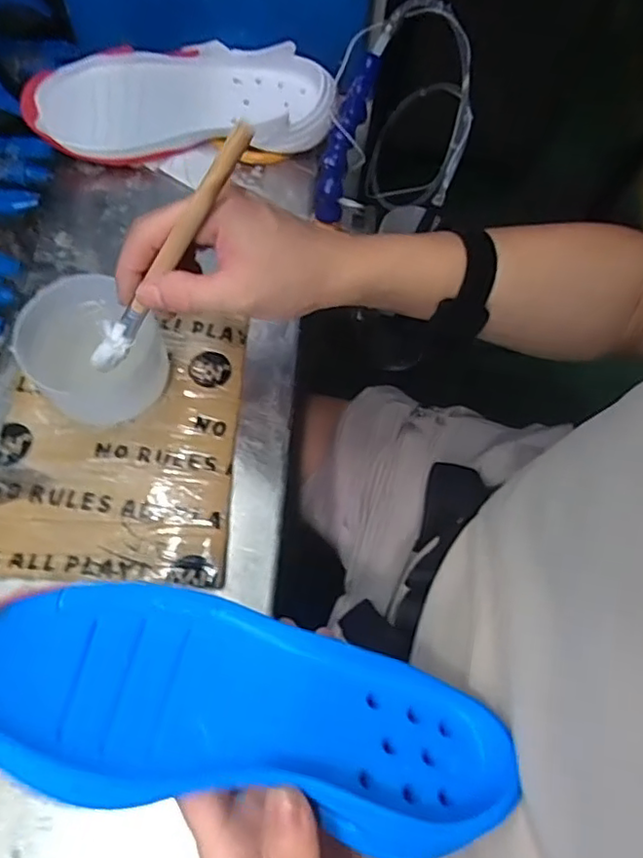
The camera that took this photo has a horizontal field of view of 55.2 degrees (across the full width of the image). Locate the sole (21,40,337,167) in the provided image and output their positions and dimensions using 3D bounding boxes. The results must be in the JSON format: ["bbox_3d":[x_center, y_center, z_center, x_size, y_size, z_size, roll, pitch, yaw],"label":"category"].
[{"bbox_3d":[-0.126,-0.301,0.565,0.274,0.043,0.102,1,69,-5],"label":"sole"}]

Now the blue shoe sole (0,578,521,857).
[{"bbox_3d":[-0.035,0.134,0.285,0.256,0.038,0.094,18,40,-10],"label":"blue shoe sole"}]

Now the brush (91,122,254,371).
[{"bbox_3d":[-0.089,-0.092,0.341,0.019,0.180,0.020,-9,64,-46],"label":"brush"}]

